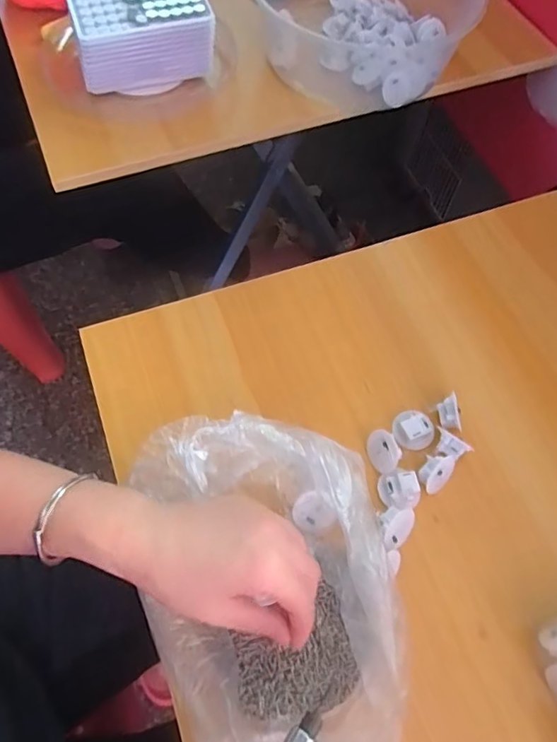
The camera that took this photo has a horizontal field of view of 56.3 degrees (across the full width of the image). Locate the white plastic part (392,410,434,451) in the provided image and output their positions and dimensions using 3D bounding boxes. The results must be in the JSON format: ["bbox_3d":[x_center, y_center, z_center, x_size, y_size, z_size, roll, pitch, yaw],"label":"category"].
[{"bbox_3d":[0.106,0.046,0.409,0.031,0.013,0.030,1,63,-1],"label":"white plastic part"}]

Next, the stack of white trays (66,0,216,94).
[{"bbox_3d":[-0.139,-0.343,0.525,0.136,0.064,0.103,-20,65,-11],"label":"stack of white trays"}]

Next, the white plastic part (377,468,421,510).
[{"bbox_3d":[0.090,0.088,0.386,0.028,0.016,0.028,1,63,-1],"label":"white plastic part"}]

